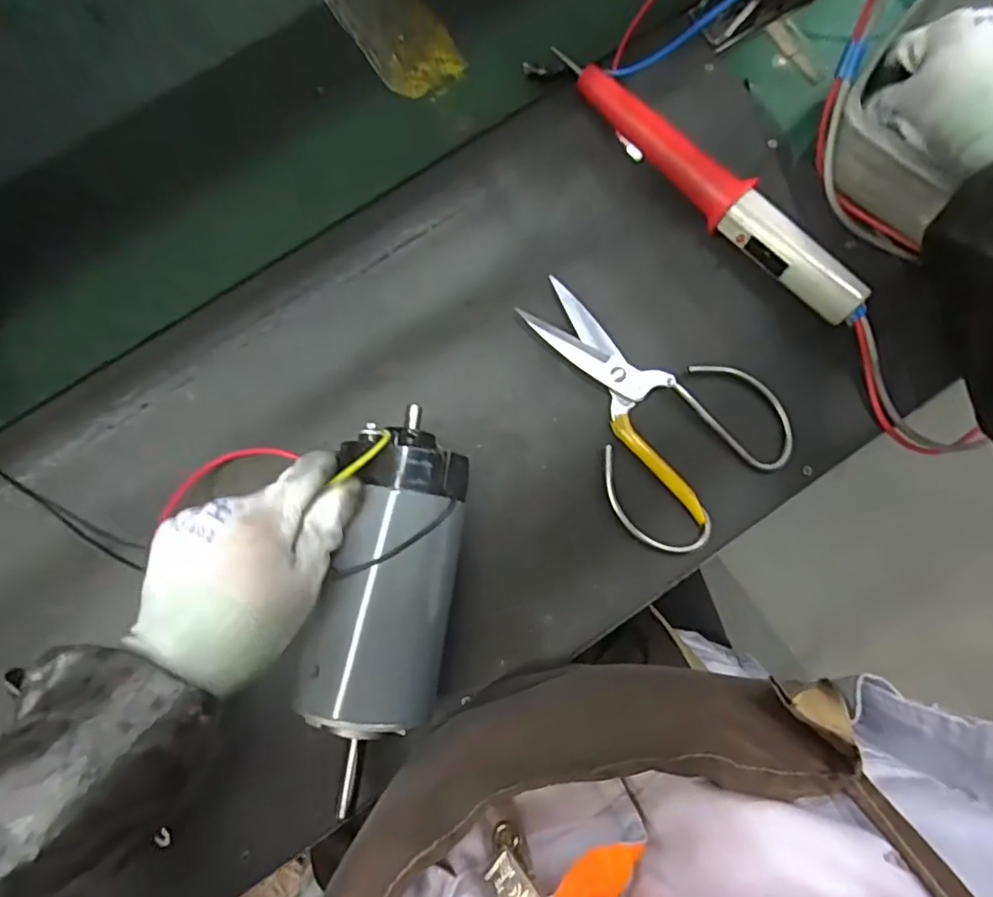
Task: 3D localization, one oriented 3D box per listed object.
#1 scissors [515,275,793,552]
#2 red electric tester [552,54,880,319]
[{"bbox_3d":[0.098,-0.036,0.404,0.134,0.011,0.193,-43,81,-7],"label":"scissors"},{"bbox_3d":[0.142,-0.183,0.418,0.028,0.034,0.264,-43,84,-7],"label":"red electric tester"}]

